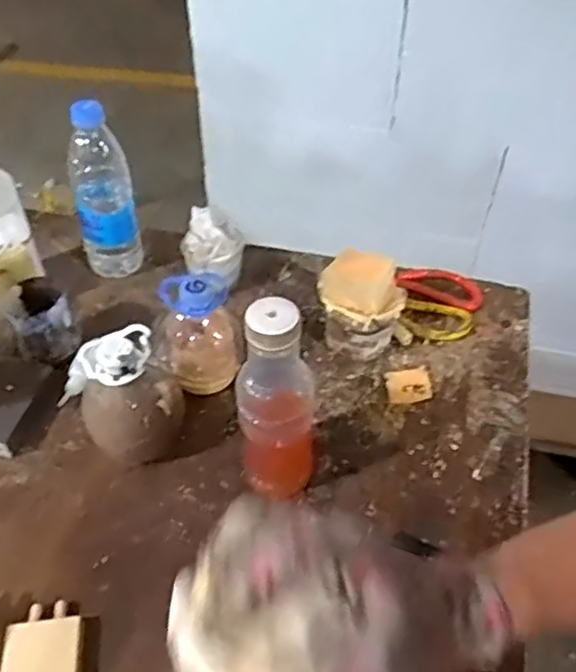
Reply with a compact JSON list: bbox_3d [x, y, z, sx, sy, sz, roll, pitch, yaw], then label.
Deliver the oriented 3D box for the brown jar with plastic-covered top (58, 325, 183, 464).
[{"bbox_3d":[-0.150,0.050,0.632,0.093,0.129,0.097,0,47,1],"label":"brown jar with plastic-covered top"}]

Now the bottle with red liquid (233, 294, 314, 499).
[{"bbox_3d":[-0.010,0.060,0.567,0.063,0.218,0.053,-6,47,-5],"label":"bottle with red liquid"}]

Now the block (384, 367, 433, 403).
[{"bbox_3d":[0.126,0.052,0.714,0.045,0.005,0.042,-5,47,-4],"label":"block"}]

